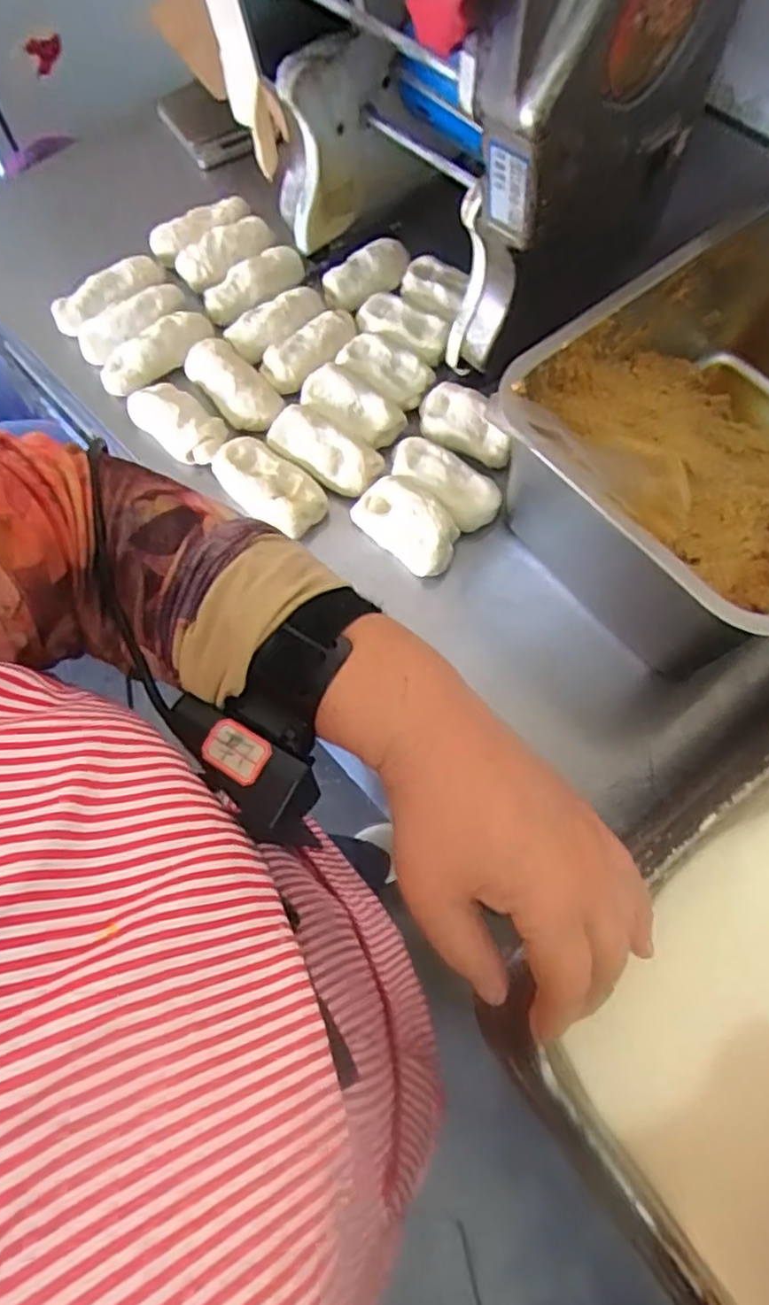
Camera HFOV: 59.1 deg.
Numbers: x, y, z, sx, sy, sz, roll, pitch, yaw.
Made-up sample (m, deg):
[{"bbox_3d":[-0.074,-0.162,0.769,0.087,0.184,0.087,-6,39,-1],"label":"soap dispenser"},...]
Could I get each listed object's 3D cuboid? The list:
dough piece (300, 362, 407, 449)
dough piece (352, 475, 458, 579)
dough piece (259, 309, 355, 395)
[{"bbox_3d":[-0.028,-0.229,0.628,0.097,0.030,0.049,36,73,14],"label":"dough piece"},{"bbox_3d":[0.020,-0.112,0.588,0.097,0.042,0.060,41,74,15],"label":"dough piece"},{"bbox_3d":[-0.072,-0.293,0.656,0.103,0.029,0.045,-35,72,-12],"label":"dough piece"}]

